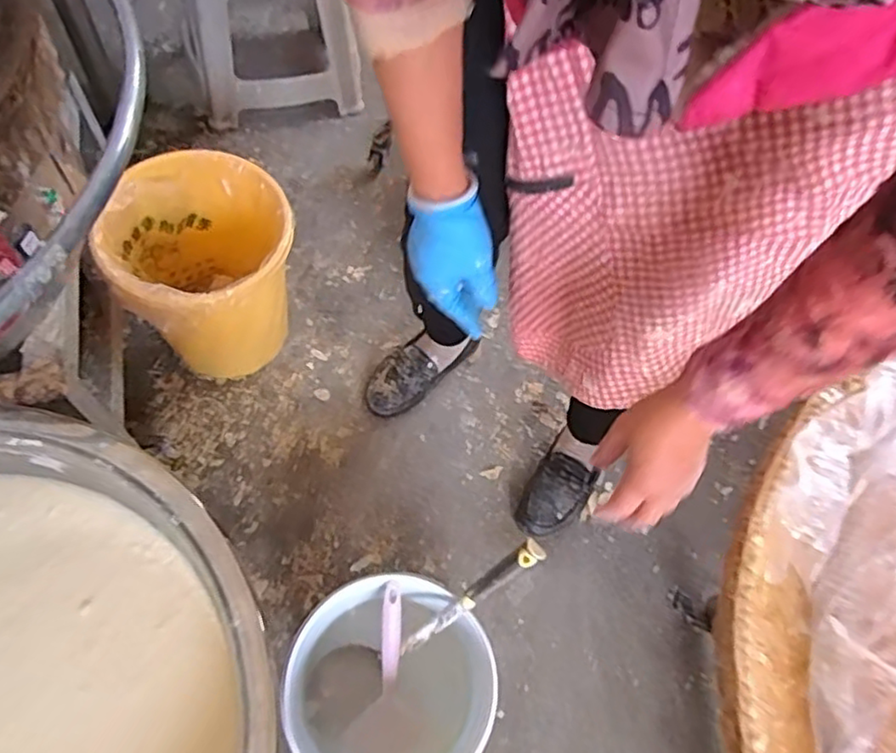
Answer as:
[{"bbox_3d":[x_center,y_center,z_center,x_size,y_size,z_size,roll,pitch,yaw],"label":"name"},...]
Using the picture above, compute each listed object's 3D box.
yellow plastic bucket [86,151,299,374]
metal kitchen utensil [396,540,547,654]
[{"bbox_3d":[-0.335,-0.128,0.941,0.235,0.302,0.235,3,63,-6],"label":"yellow plastic bucket"},{"bbox_3d":[0.023,0.254,0.722,0.023,0.245,0.024,1,49,-52],"label":"metal kitchen utensil"}]

